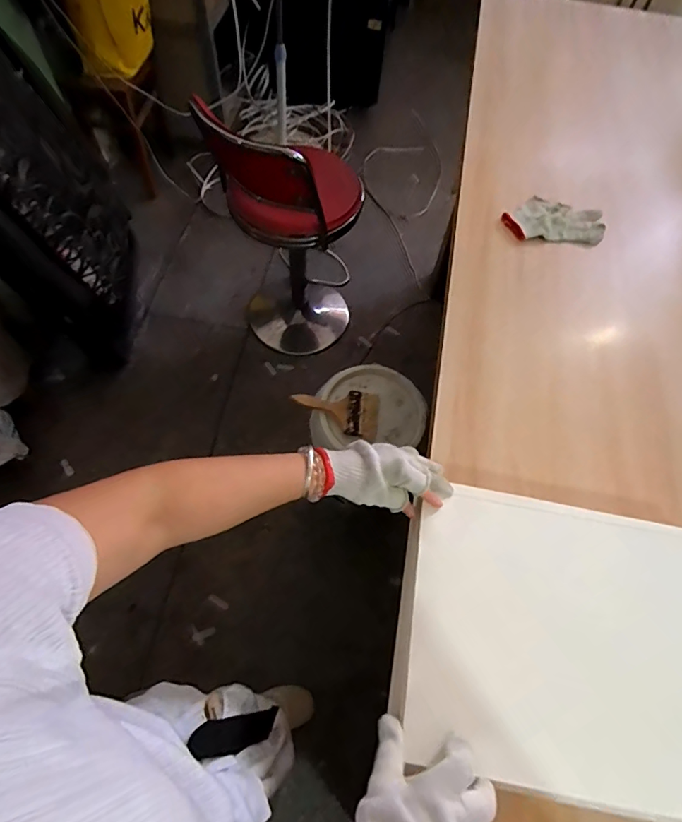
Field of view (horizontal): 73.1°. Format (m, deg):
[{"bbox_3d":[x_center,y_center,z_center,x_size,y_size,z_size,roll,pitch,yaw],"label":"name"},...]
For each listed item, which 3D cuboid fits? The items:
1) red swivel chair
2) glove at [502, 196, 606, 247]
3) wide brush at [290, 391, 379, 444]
[{"bbox_3d":[-0.152,-0.517,1.457,0.393,0.842,0.401,5,62,-1],"label":"red swivel chair"},{"bbox_3d":[0.404,-0.363,0.878,0.186,0.018,0.104,8,62,4],"label":"glove"},{"bbox_3d":[-0.009,0.001,1.030,0.197,0.023,0.101,10,83,-9],"label":"wide brush"}]

